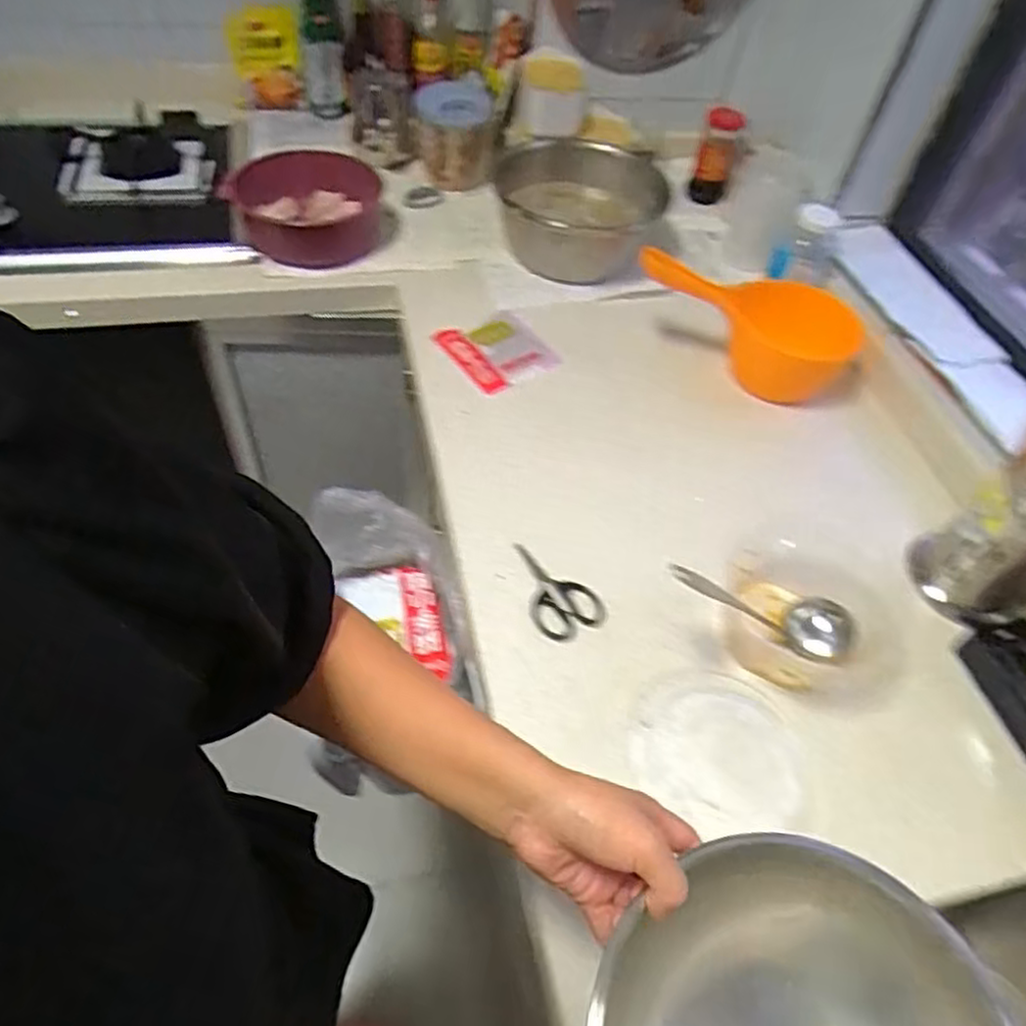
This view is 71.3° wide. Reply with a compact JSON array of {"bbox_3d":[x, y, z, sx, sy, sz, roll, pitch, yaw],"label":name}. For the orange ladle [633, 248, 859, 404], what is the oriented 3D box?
[{"bbox_3d":[0.283,-0.253,0.907,0.292,0.116,0.112,24,49,-14],"label":"orange ladle"}]

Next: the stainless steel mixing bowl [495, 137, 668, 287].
[{"bbox_3d":[0.093,-0.442,1.057,0.251,0.111,0.261,3,51,-3],"label":"stainless steel mixing bowl"}]

